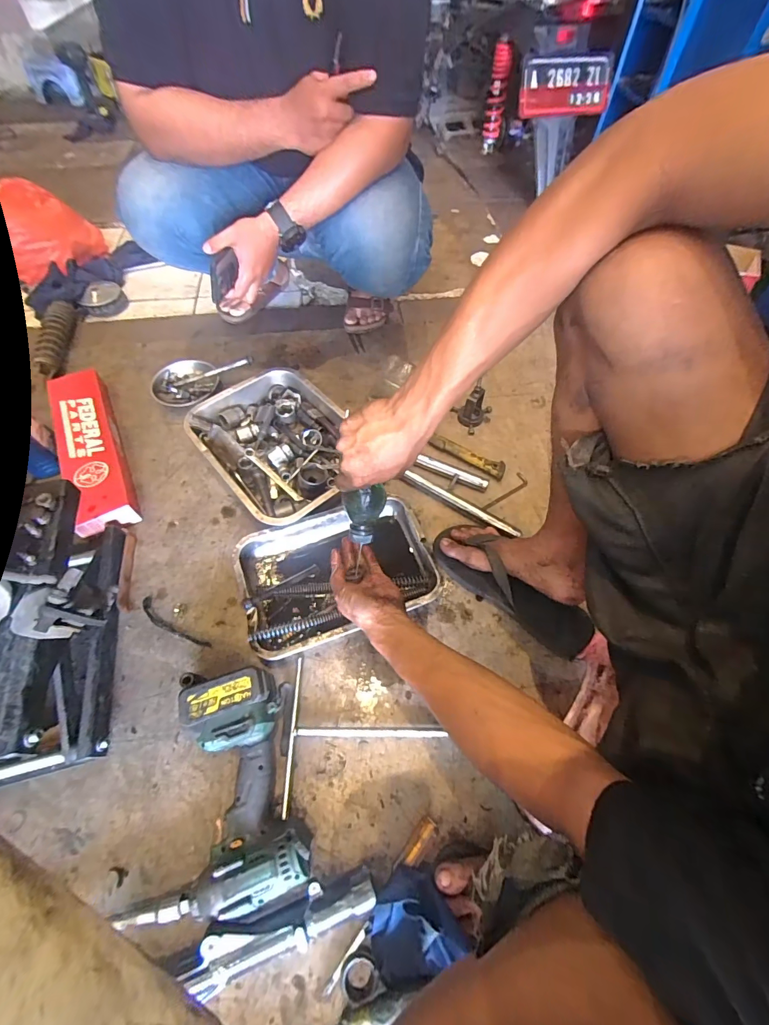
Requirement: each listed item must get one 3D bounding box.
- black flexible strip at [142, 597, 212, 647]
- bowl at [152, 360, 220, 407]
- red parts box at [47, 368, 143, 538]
[{"bbox_3d":[-0.336,0.179,0.632,0.144,0.005,0.025,28,62,19],"label":"black flexible strip"},{"bbox_3d":[-0.447,-0.285,0.903,0.135,0.037,0.144,0,58,0],"label":"bowl"},{"bbox_3d":[-0.592,-0.136,0.807,0.107,0.061,0.441,-26,61,-15],"label":"red parts box"}]

